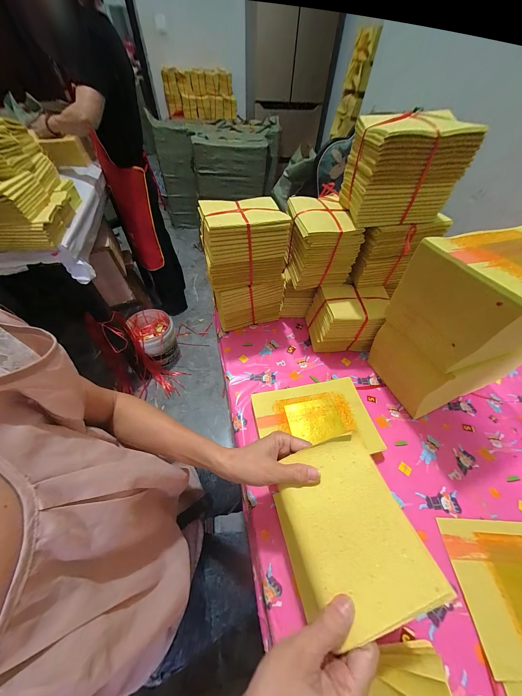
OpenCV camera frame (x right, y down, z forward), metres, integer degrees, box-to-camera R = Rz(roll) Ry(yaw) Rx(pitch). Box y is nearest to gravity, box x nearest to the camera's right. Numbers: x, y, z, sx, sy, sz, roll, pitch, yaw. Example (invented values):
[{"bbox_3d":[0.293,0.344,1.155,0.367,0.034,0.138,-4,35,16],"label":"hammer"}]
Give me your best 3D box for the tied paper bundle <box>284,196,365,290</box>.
[{"bbox_3d":[0.124,-0.239,0.520,0.122,0.135,0.159,-10,54,-10],"label":"tied paper bundle"}]

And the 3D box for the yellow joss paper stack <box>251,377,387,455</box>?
[{"bbox_3d":[0.105,0.150,0.465,0.224,0.037,0.150,-8,54,-9],"label":"yellow joss paper stack"}]

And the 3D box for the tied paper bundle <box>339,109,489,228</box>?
[{"bbox_3d":[0.243,-0.310,0.406,0.158,0.133,0.109,-3,53,-5],"label":"tied paper bundle"}]

